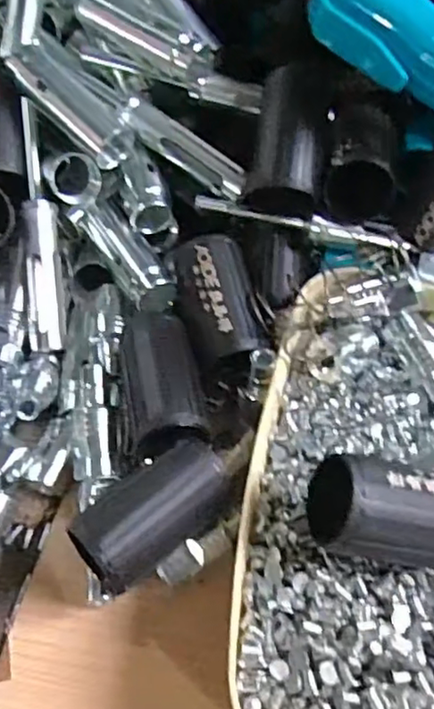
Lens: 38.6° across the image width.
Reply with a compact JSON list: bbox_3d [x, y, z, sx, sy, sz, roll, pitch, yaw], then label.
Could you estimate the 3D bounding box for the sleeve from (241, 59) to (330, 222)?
[{"bbox_3d":[0.037,-0.107,0.299,0.034,0.030,0.071,6,83,4],"label":"sleeve"}]

